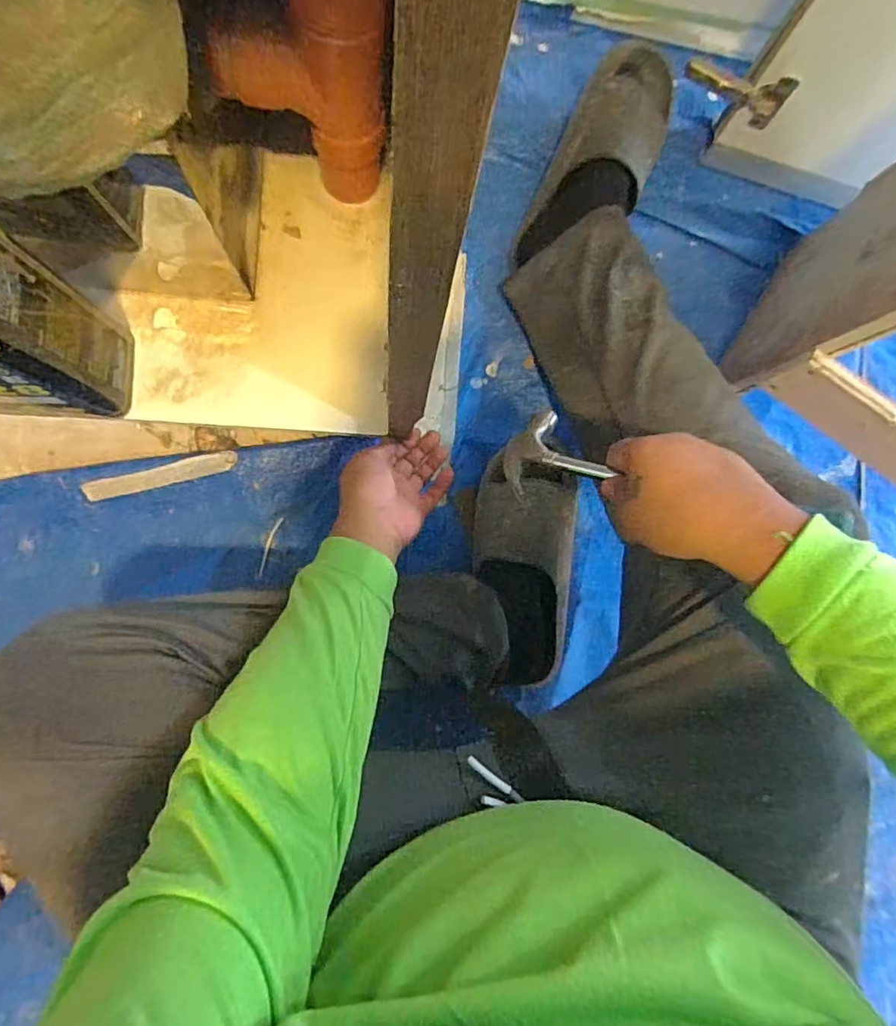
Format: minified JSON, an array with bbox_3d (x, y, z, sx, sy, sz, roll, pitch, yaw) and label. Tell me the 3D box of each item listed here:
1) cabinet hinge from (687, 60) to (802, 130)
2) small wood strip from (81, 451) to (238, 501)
[{"bbox_3d":[0.327,-0.484,0.654,0.118,0.051,0.023,15,86,-5],"label":"cabinet hinge"},{"bbox_3d":[-0.320,-0.042,0.640,0.162,0.004,0.024,-15,102,-5],"label":"small wood strip"}]

